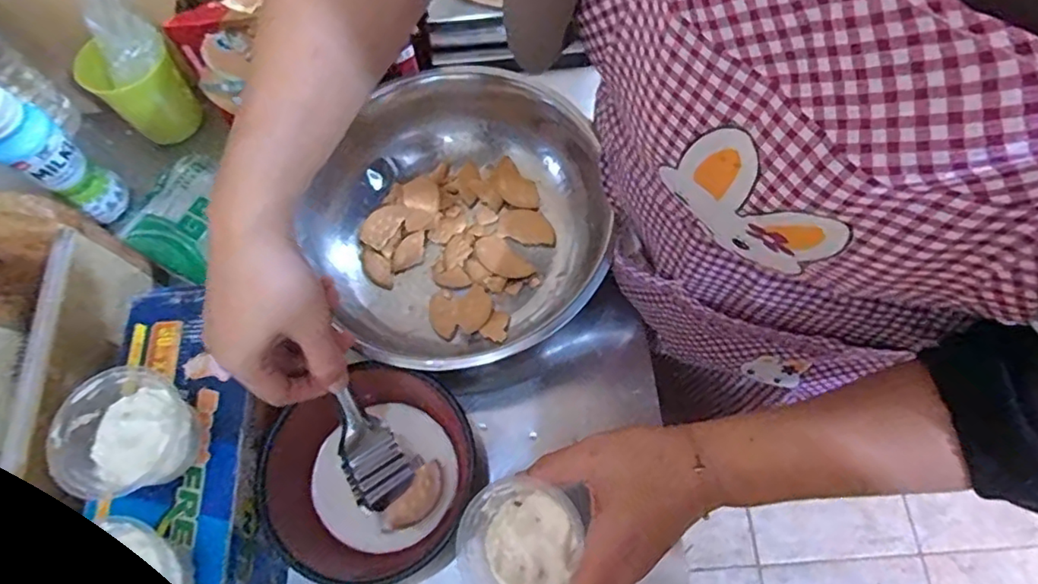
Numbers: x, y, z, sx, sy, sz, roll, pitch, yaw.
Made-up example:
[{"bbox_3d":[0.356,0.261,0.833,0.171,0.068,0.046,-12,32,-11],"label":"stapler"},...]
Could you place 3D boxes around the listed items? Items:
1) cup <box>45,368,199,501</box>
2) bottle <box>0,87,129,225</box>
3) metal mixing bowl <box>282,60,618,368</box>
[{"bbox_3d":[-0.234,0.090,0.358,0.065,0.047,0.074,23,70,12],"label":"cup"},{"bbox_3d":[-0.393,-0.111,0.493,0.041,0.133,0.045,25,70,13],"label":"bottle"},{"bbox_3d":[-0.061,-0.063,0.496,0.252,0.090,0.266,-1,67,2],"label":"metal mixing bowl"}]

